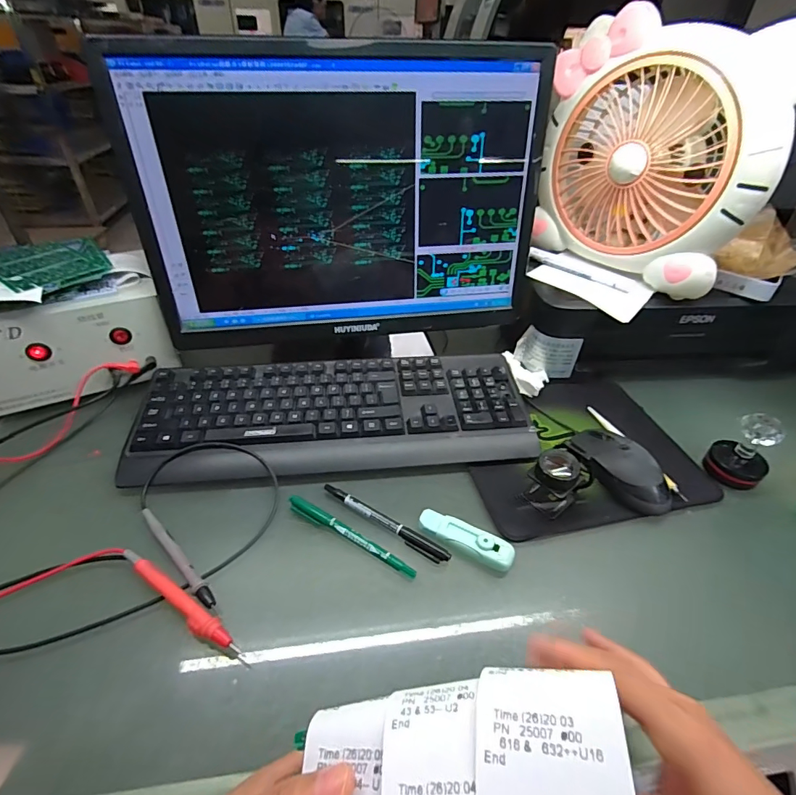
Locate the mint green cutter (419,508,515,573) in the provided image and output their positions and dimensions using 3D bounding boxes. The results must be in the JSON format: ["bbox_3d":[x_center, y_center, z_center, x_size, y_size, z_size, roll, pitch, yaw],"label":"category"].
[{"bbox_3d":[0.061,0.126,0.390,0.088,0.013,0.024,22,43,22],"label":"mint green cutter"}]

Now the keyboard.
[{"bbox_3d":[-0.069,0.015,0.500,0.432,0.036,0.156,-2,40,-6],"label":"keyboard"}]

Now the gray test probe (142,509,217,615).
[{"bbox_3d":[-0.190,0.137,0.372,0.136,0.010,0.011,32,48,31],"label":"gray test probe"}]

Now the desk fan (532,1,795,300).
[{"bbox_3d":[0.285,-0.270,0.495,0.091,0.235,0.248,-21,45,-26],"label":"desk fan"}]

